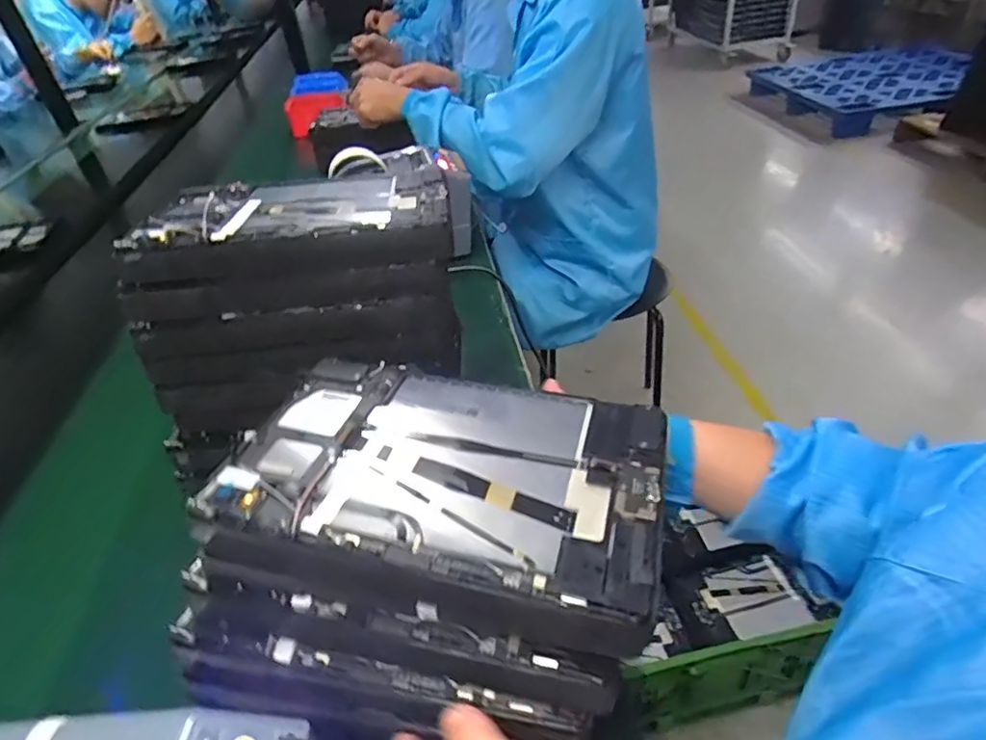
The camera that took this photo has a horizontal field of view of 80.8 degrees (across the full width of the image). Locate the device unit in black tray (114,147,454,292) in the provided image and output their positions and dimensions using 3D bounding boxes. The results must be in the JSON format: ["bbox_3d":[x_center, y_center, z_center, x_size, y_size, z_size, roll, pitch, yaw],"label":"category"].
[{"bbox_3d":[-0.153,-0.128,0.472,0.240,0.035,0.159,-9,40,-2],"label":"device unit in black tray"}]

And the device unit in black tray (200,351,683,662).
[{"bbox_3d":[-0.026,0.055,0.332,0.234,0.033,0.151,6,42,15],"label":"device unit in black tray"}]

